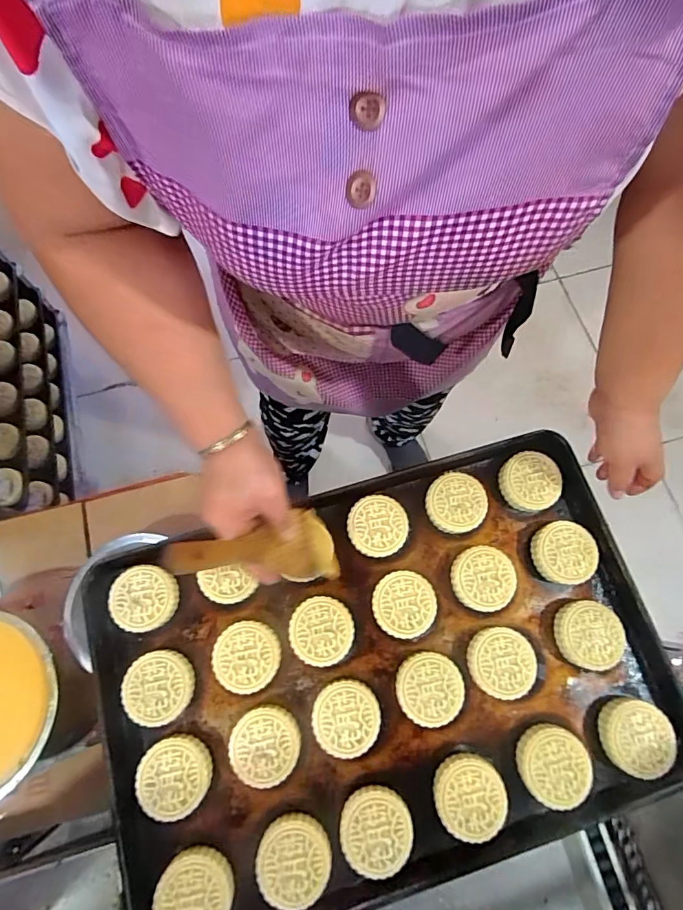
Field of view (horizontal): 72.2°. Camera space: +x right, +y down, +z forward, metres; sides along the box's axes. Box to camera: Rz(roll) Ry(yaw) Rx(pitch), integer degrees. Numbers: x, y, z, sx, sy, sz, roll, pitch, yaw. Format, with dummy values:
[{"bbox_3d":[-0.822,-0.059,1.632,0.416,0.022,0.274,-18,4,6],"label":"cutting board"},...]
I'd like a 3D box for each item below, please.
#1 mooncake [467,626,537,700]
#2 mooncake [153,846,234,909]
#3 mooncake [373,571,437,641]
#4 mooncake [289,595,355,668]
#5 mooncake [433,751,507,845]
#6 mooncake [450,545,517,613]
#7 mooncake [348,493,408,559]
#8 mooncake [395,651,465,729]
[{"bbox_3d":[0.177,0.229,0.520,0.069,0.027,0.070,0,71,0],"label":"mooncake"},{"bbox_3d":[-0.143,0.427,0.452,0.071,0.021,0.069,0,71,0],"label":"mooncake"},{"bbox_3d":[0.071,0.171,0.537,0.069,0.027,0.070,0,71,0],"label":"mooncake"},{"bbox_3d":[-0.022,0.198,0.528,0.070,0.026,0.069,0,71,0],"label":"mooncake"},{"bbox_3d":[0.132,0.352,0.482,0.070,0.026,0.075,0,71,0],"label":"mooncake"},{"bbox_3d":[0.164,0.144,0.545,0.071,0.028,0.070,0,71,0],"label":"mooncake"},{"bbox_3d":[0.043,0.086,0.560,0.069,0.026,0.069,0,71,0],"label":"mooncake"},{"bbox_3d":[0.095,0.254,0.511,0.070,0.027,0.070,0,71,0],"label":"mooncake"}]

